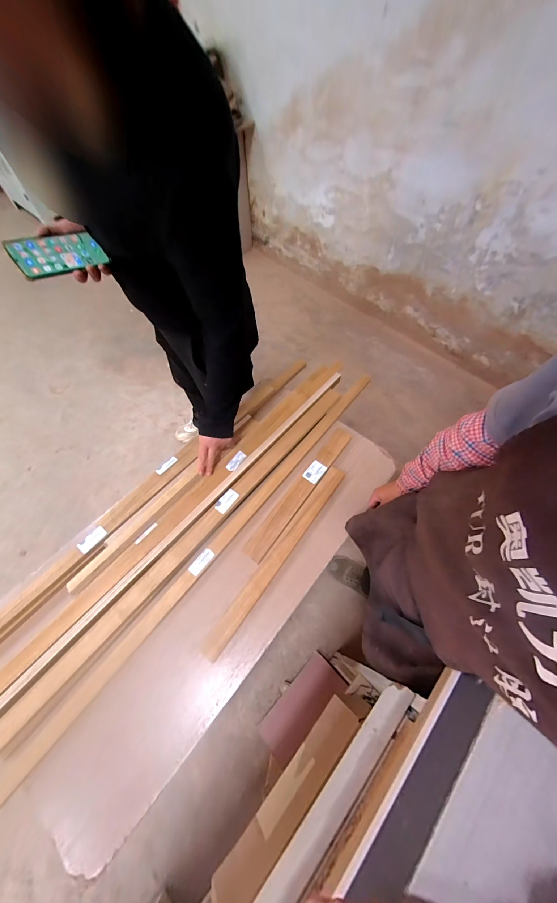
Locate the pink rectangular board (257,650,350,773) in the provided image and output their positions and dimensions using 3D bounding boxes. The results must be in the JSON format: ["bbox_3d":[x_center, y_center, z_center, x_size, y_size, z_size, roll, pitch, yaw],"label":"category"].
[{"bbox_3d":[0.084,0.846,0.962,0.293,0.024,0.144,-36,52,-23],"label":"pink rectangular board"}]

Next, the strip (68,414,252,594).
[{"bbox_3d":[-0.255,0.097,0.712,0.039,0.010,0.563,35,67,19],"label":"strip"}]

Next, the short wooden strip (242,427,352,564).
[{"bbox_3d":[0.060,0.094,0.741,0.048,0.011,0.418,33,66,18],"label":"short wooden strip"}]

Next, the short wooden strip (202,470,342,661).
[{"bbox_3d":[0.007,0.226,0.669,0.040,0.009,0.501,34,67,15],"label":"short wooden strip"}]

